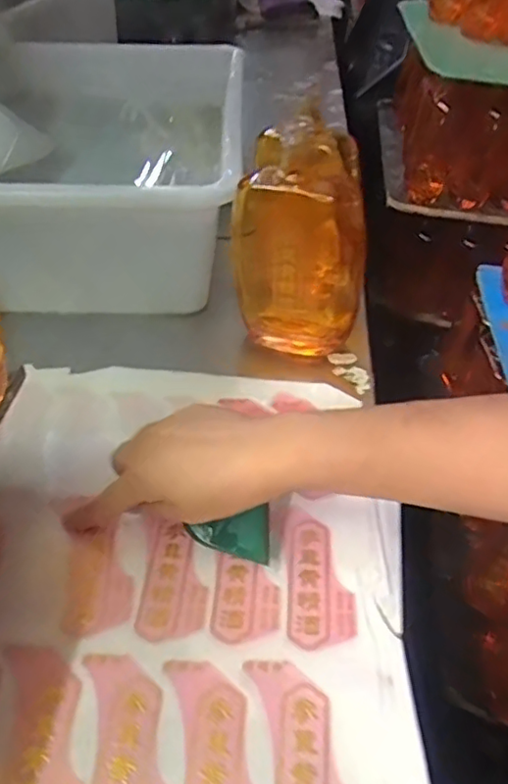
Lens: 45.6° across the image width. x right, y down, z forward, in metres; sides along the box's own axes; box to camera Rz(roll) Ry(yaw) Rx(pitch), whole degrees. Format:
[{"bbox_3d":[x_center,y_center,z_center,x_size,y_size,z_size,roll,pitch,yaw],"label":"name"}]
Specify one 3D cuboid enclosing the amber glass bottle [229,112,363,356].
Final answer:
[{"bbox_3d":[0.044,-0.133,0.538,0.110,0.212,0.093,18,43,14],"label":"amber glass bottle"}]

